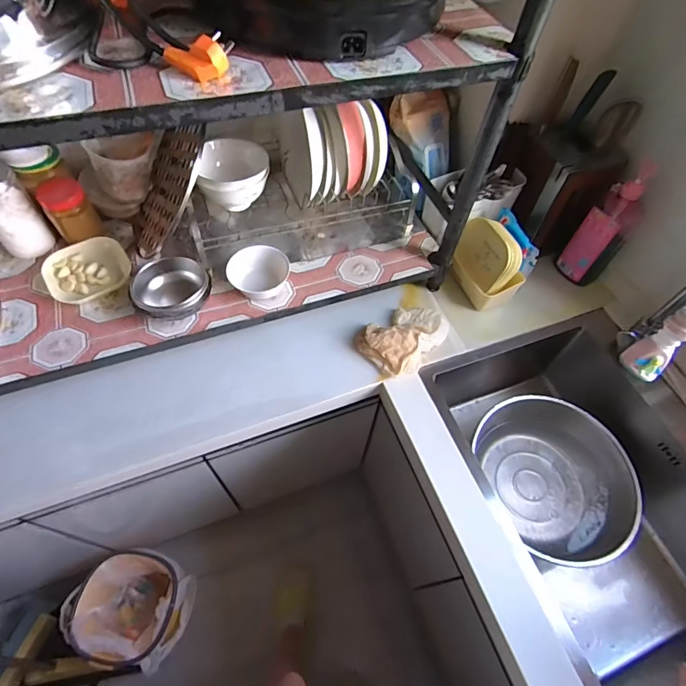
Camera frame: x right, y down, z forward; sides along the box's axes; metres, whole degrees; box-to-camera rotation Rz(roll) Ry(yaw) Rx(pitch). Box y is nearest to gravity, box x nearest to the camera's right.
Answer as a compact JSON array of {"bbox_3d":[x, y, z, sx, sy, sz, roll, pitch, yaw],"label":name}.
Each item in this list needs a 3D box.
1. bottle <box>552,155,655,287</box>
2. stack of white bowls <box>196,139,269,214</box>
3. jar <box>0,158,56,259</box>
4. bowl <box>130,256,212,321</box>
[{"bbox_3d":[0.528,-0.230,0.856,0.085,0.260,0.071,37,63,18],"label":"bottle"},{"bbox_3d":[-0.200,-0.305,0.794,0.120,0.085,0.114,-10,59,-10],"label":"stack of white bowls"},{"bbox_3d":[-0.591,-0.247,0.739,0.080,0.160,0.088,2,58,-3],"label":"jar"},{"bbox_3d":[-0.291,-0.085,0.730,0.122,0.064,0.104,10,58,2],"label":"bowl"}]

